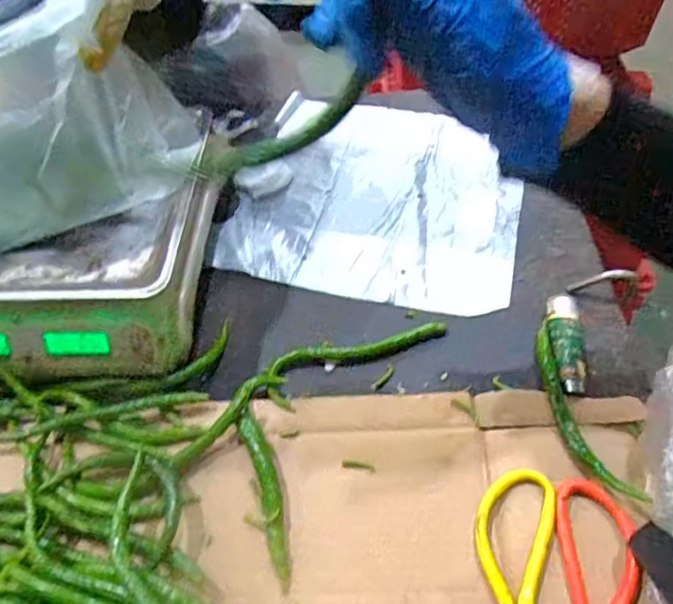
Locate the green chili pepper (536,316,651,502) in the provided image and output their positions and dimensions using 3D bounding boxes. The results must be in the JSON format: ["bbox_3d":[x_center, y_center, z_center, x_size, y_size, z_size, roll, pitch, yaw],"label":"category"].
[{"bbox_3d":[0.193,0.087,0.447,0.033,0.009,0.165,-35,46,22],"label":"green chili pepper"}]

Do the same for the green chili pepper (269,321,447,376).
[{"bbox_3d":[0.021,0.044,0.511,0.166,0.013,0.024,-11,55,-3],"label":"green chili pepper"}]

